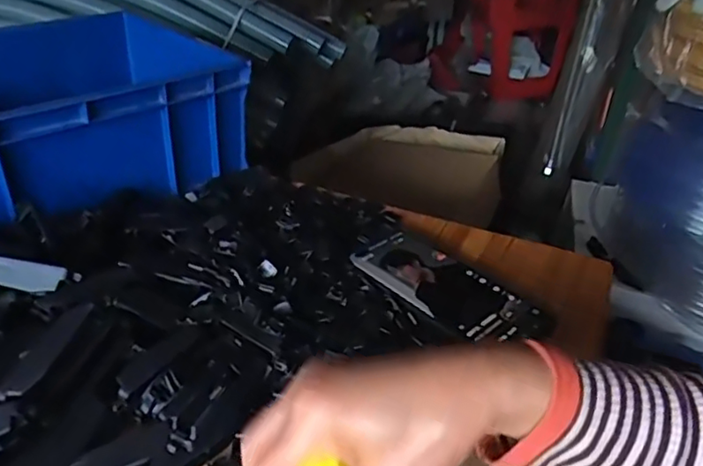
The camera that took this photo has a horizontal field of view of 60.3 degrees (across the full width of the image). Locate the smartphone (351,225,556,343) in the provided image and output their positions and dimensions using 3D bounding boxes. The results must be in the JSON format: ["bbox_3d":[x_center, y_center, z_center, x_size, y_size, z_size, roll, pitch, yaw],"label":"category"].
[{"bbox_3d":[0.074,0.042,0.492,0.081,0.010,0.163,-25,42,-36],"label":"smartphone"}]

